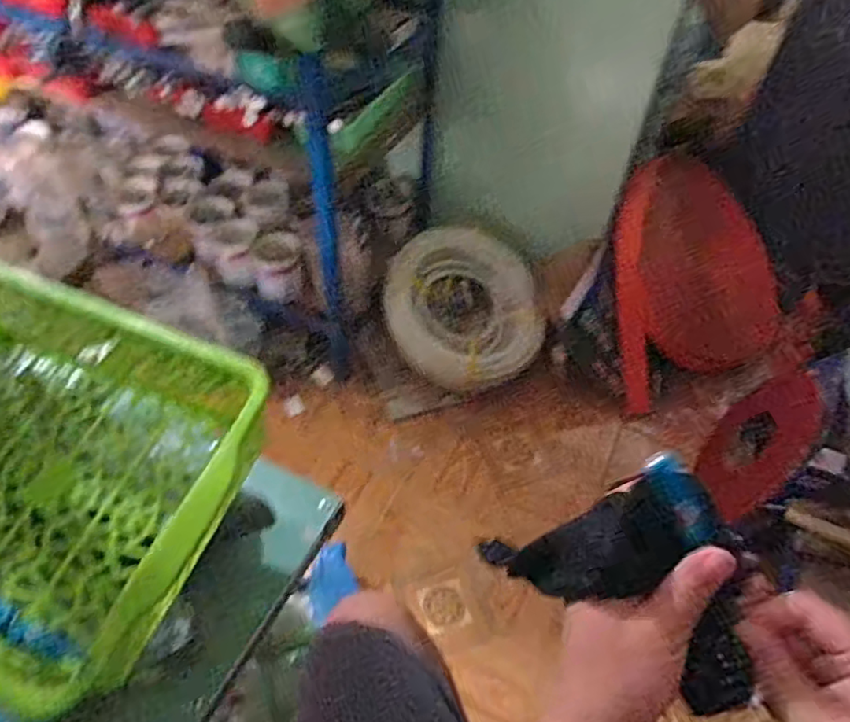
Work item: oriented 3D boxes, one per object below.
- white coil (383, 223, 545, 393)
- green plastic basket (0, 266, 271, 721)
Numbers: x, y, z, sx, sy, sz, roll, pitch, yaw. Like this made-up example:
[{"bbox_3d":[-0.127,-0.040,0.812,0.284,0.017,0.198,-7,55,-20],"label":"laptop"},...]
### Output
[{"bbox_3d":[0.090,-0.126,1.492,0.362,0.117,0.383,0,69,0],"label":"white coil"},{"bbox_3d":[-0.267,0.067,0.404,0.298,0.106,0.216,19,51,13],"label":"green plastic basket"}]

